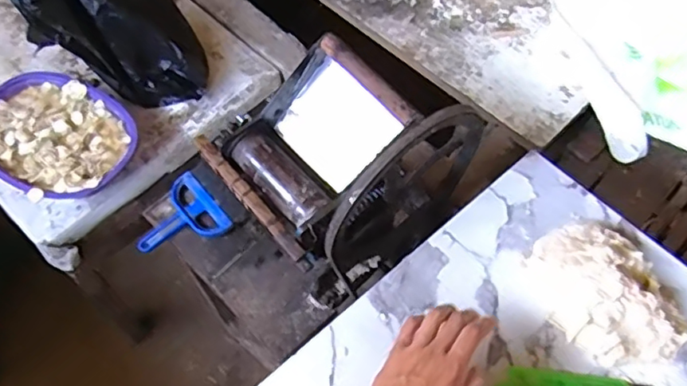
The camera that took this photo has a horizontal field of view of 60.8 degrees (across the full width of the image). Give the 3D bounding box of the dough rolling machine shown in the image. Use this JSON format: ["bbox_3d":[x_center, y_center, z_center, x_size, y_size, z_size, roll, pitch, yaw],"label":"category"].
[{"bbox_3d":[-0.003,-0.029,0.837,0.291,0.364,0.254,-36,67,-18],"label":"dough rolling machine"}]

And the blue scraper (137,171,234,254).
[{"bbox_3d":[-0.278,0.048,0.971,0.140,0.028,0.131,-36,67,-17],"label":"blue scraper"}]

